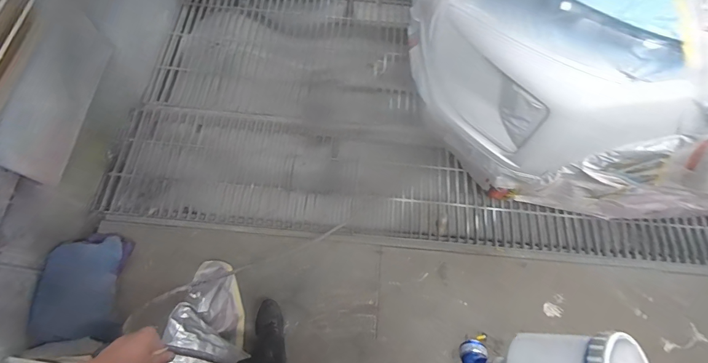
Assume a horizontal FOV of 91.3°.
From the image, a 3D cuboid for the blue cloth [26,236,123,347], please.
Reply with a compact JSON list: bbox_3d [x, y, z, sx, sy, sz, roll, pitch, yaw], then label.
[{"bbox_3d":[-1.065,0.410,1.365,0.278,0.100,0.395,2,72,-16],"label":"blue cloth"}]

